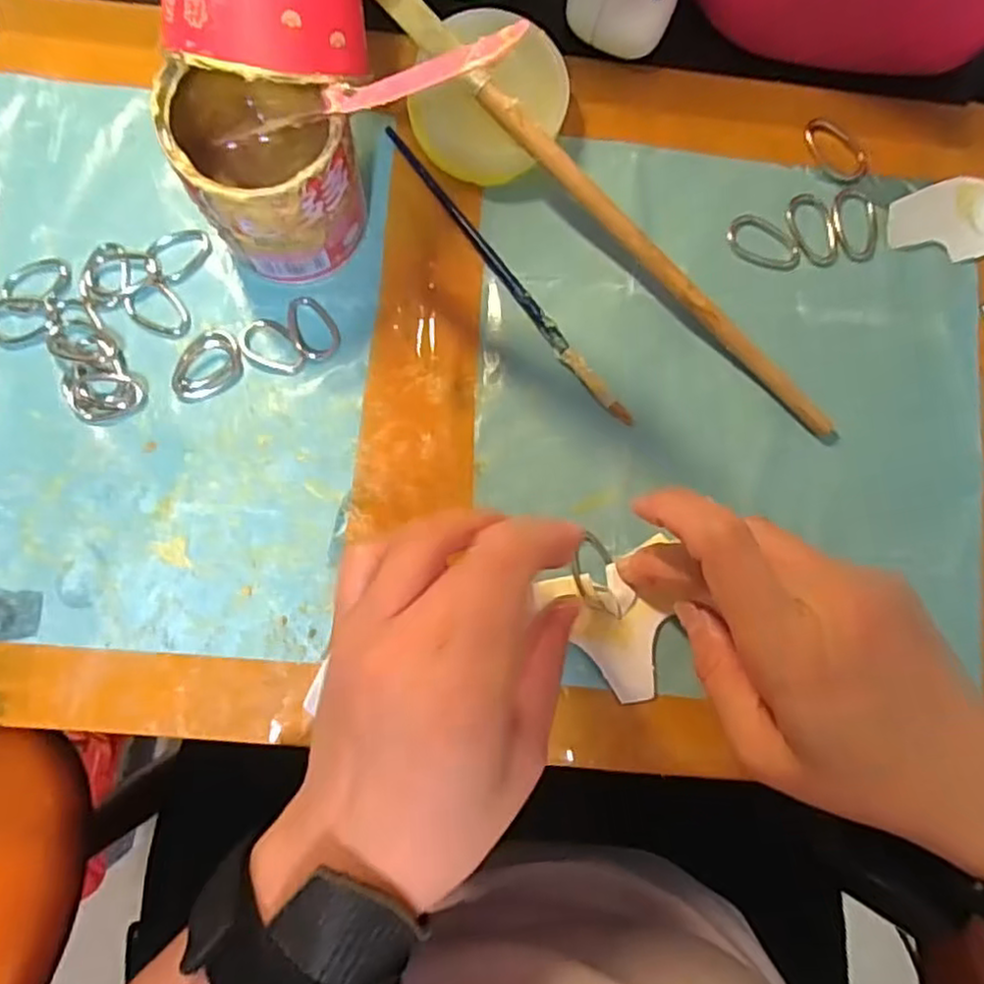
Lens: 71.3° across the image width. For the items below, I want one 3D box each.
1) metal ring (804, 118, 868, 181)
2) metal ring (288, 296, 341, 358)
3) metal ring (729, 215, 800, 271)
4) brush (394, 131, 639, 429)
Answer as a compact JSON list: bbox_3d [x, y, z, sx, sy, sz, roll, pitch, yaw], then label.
[{"bbox_3d":[0.161,-0.161,0.322,0.021,0.004,0.035,-40,89,-6],"label":"metal ring"},{"bbox_3d":[-0.078,-0.071,0.296,0.019,0.004,0.029,-29,88,-6],"label":"metal ring"},{"bbox_3d":[0.125,-0.113,0.314,0.035,0.004,0.021,34,84,-1],"label":"metal ring"},{"bbox_3d":[0.006,-0.094,0.302,0.008,0.006,0.165,-39,89,-6],"label":"brush"}]

